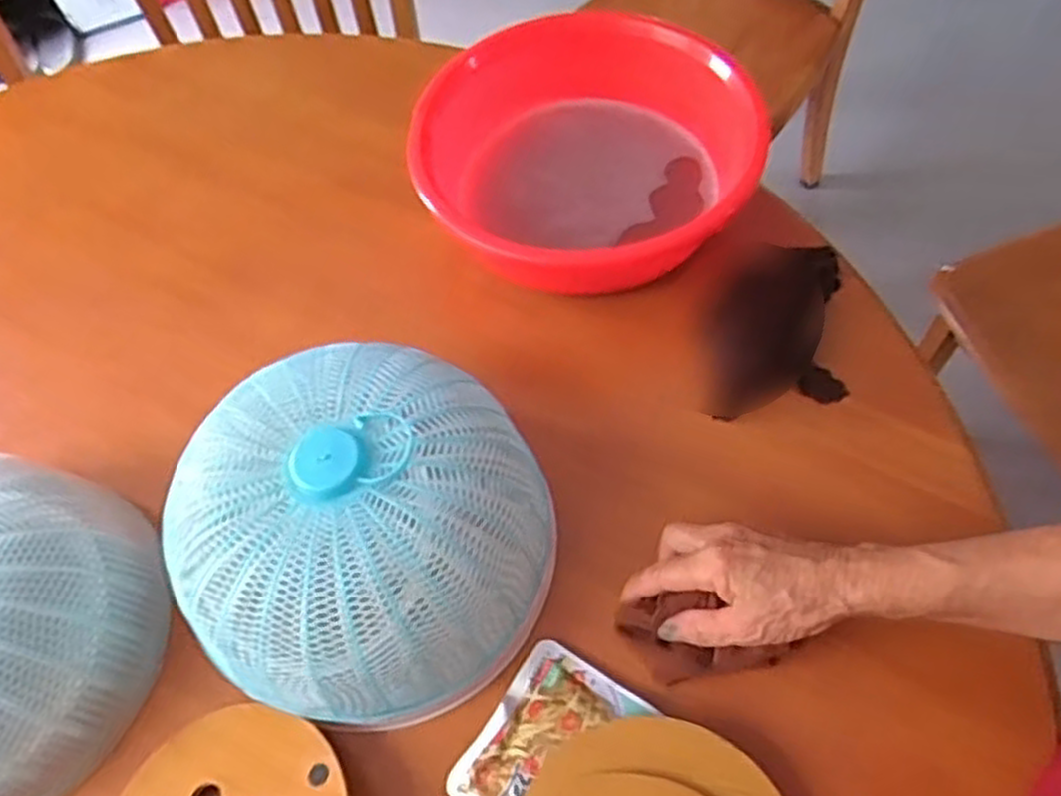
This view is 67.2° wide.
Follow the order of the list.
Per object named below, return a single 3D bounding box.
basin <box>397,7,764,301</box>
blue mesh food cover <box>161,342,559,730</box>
[{"bbox_3d":[0.046,-0.193,0.648,0.252,0.093,0.258,-1,61,2],"label":"basin"},{"bbox_3d":[-0.101,0.081,0.494,0.214,0.124,0.200,-40,67,-18],"label":"blue mesh food cover"}]

